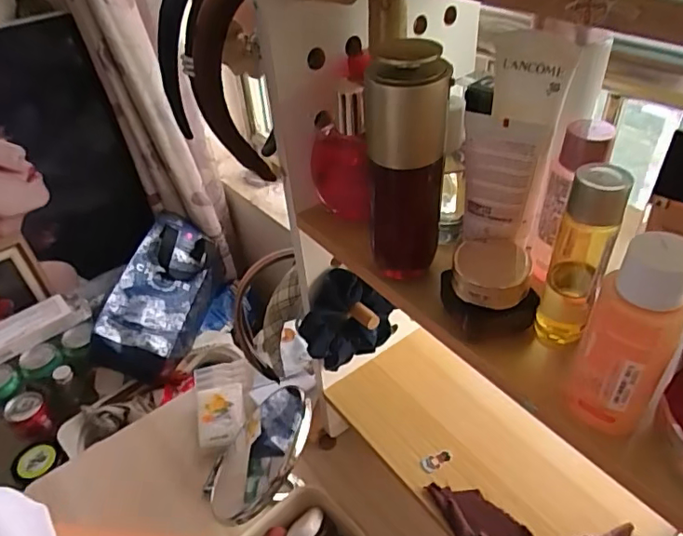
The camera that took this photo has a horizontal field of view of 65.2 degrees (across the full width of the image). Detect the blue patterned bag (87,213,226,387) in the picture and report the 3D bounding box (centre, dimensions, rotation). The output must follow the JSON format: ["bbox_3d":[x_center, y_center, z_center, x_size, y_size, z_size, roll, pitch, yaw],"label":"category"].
[{"bbox_3d":[-0.302,0.044,0.922,0.119,0.130,0.290,4,41,9],"label":"blue patterned bag"}]

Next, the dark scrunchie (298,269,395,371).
[{"bbox_3d":[0.004,0.051,0.496,0.090,0.094,0.032,-22,44,-19],"label":"dark scrunchie"}]

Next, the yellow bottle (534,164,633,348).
[{"bbox_3d":[0.128,-0.005,0.288,0.027,0.108,0.027,16,45,22],"label":"yellow bottle"}]

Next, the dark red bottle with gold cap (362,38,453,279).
[{"bbox_3d":[0.038,-0.057,0.323,0.046,0.147,0.042,0,41,5],"label":"dark red bottle with gold cap"}]

